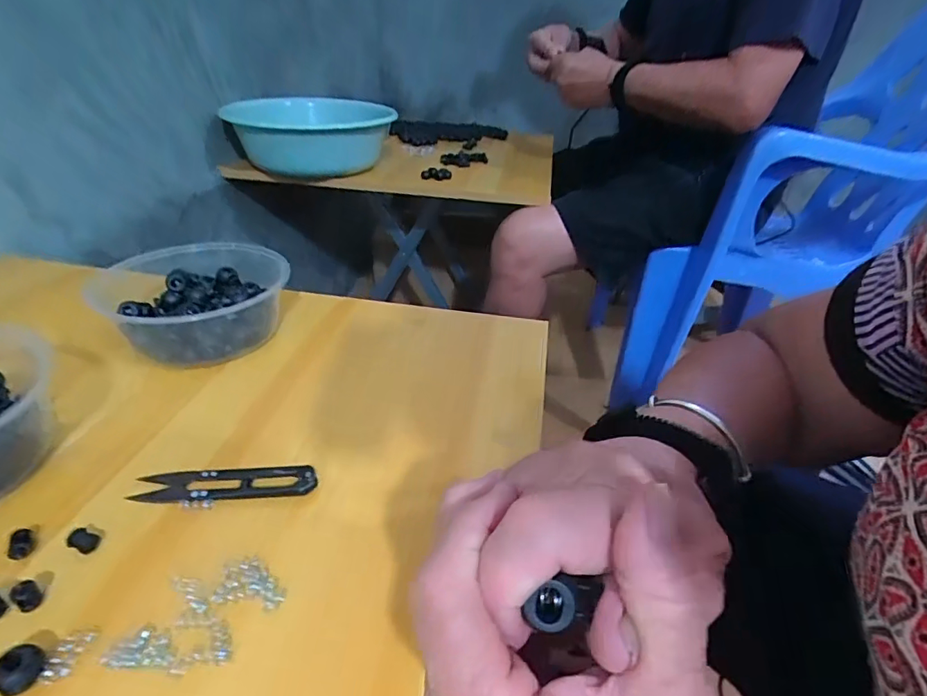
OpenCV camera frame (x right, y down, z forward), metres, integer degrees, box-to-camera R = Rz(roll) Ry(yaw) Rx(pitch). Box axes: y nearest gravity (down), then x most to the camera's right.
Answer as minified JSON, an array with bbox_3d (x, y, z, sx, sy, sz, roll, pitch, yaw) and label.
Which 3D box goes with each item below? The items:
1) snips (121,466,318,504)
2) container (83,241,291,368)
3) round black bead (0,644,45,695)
[{"bbox_3d":[-0.136,0.075,0.285,0.099,0.008,0.023,-1,31,-7],"label":"snips"},{"bbox_3d":[-0.212,-0.034,0.403,0.142,0.055,0.130,-12,36,-21],"label":"container"},{"bbox_3d":[-0.178,0.129,0.199,0.016,0.011,0.016,2,31,-1],"label":"round black bead"}]

